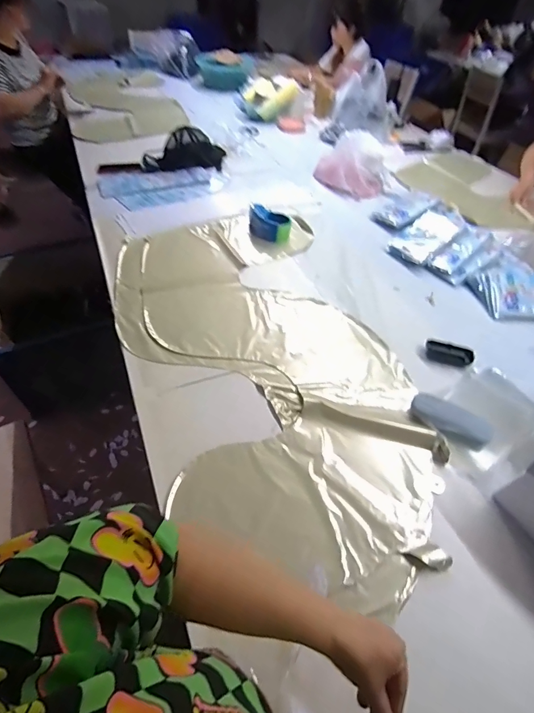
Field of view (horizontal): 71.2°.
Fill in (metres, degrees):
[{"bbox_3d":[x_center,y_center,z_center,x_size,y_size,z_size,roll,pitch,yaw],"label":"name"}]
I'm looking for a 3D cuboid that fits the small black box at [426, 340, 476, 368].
[{"bbox_3d":[0.449,-0.009,0.918,0.107,0.026,0.061,15,47,8],"label":"small black box"}]

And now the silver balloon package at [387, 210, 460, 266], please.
[{"bbox_3d":[0.517,-0.397,1.237,0.233,0.019,0.155,-40,52,-14],"label":"silver balloon package"}]

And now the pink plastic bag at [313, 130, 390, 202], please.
[{"bbox_3d":[0.362,-0.801,1.542,0.306,0.190,0.157,8,44,11],"label":"pink plastic bag"}]

